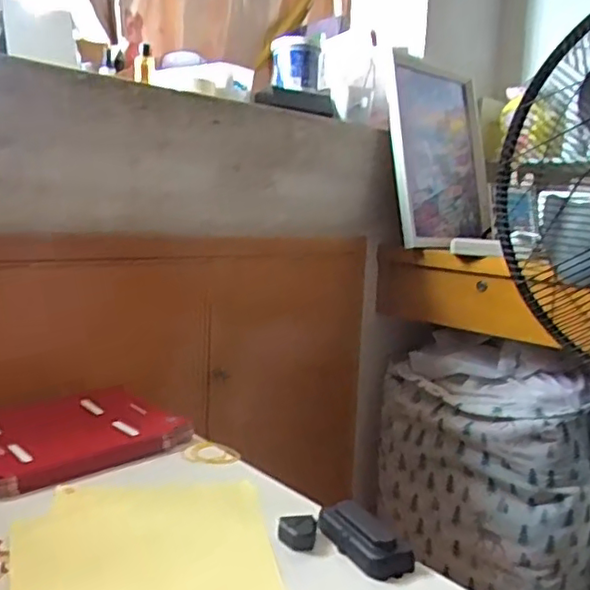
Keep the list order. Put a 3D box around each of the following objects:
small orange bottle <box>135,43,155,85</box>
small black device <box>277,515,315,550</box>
[{"bbox_3d":[-0.292,-0.450,1.207,0.038,0.073,0.033,1,8,-13],"label":"small orange bottle"},{"bbox_3d":[0.002,0.233,0.606,0.036,0.020,0.038,3,8,3],"label":"small black device"}]

